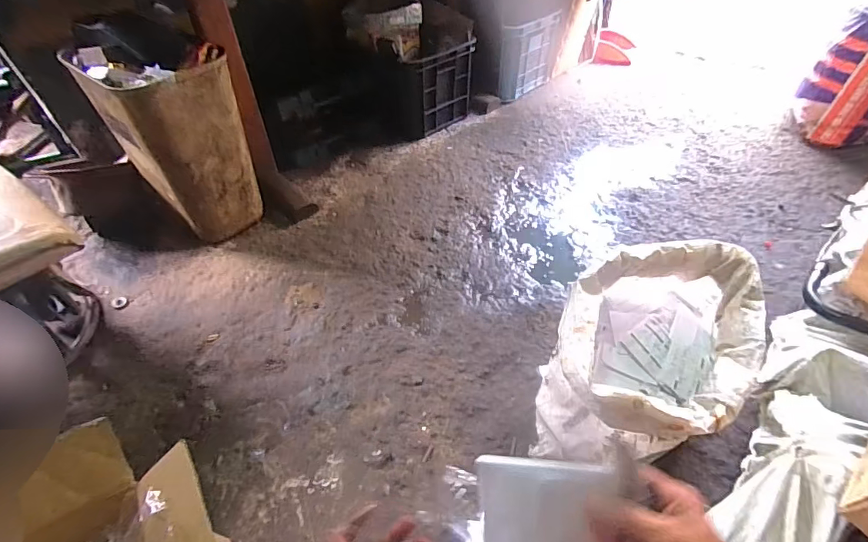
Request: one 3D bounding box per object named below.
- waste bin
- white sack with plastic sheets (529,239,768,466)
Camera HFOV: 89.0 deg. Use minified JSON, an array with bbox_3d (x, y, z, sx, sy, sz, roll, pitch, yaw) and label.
[{"bbox_3d":[-0.700,-0.345,1.282,0.300,0.577,0.267,-37,55,-28],"label":"waste bin"},{"bbox_3d":[0.422,0.153,0.866,0.294,0.320,0.475,26,53,25],"label":"white sack with plastic sheets"}]

